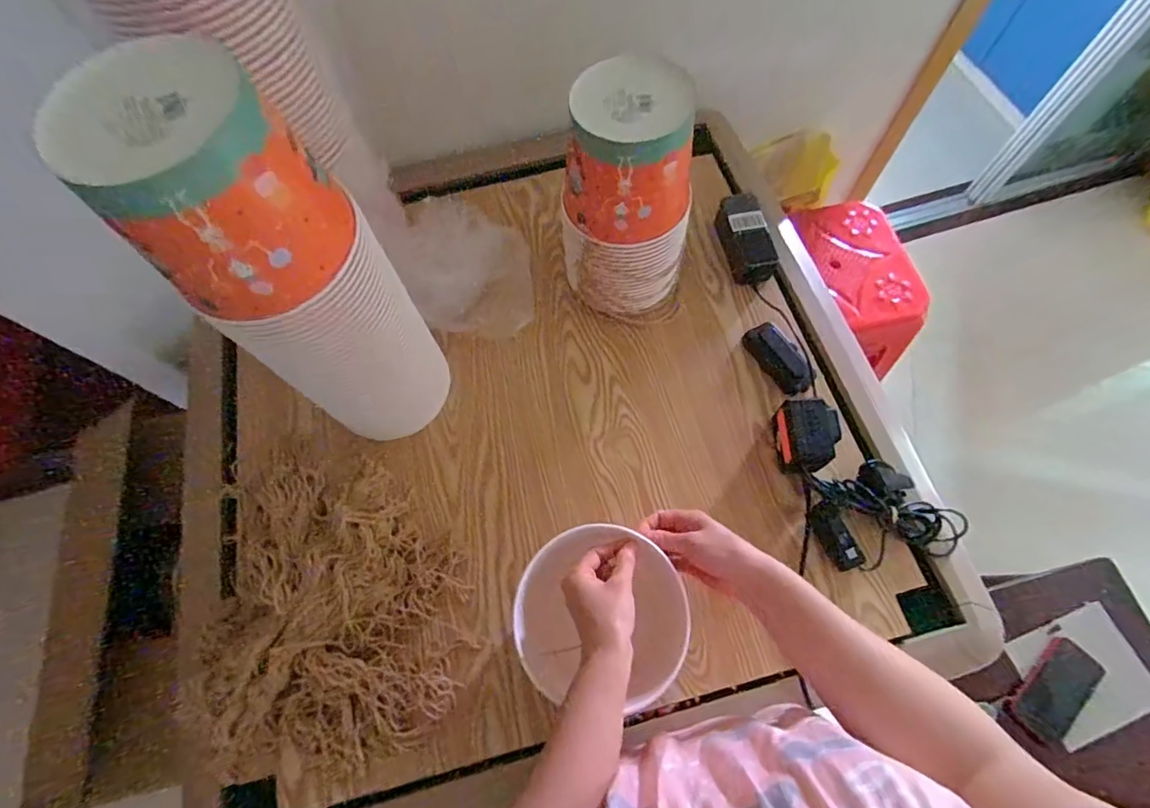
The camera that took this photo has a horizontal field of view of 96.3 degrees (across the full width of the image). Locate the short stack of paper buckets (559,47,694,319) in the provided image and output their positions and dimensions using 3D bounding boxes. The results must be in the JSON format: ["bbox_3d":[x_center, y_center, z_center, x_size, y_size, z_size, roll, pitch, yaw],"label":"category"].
[{"bbox_3d":[0.064,-0.240,0.641,0.152,0.281,0.130,7,67,5],"label":"short stack of paper buckets"}]

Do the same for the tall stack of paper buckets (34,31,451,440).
[{"bbox_3d":[-0.247,-0.090,0.505,0.125,0.428,0.145,35,72,15],"label":"tall stack of paper buckets"}]

